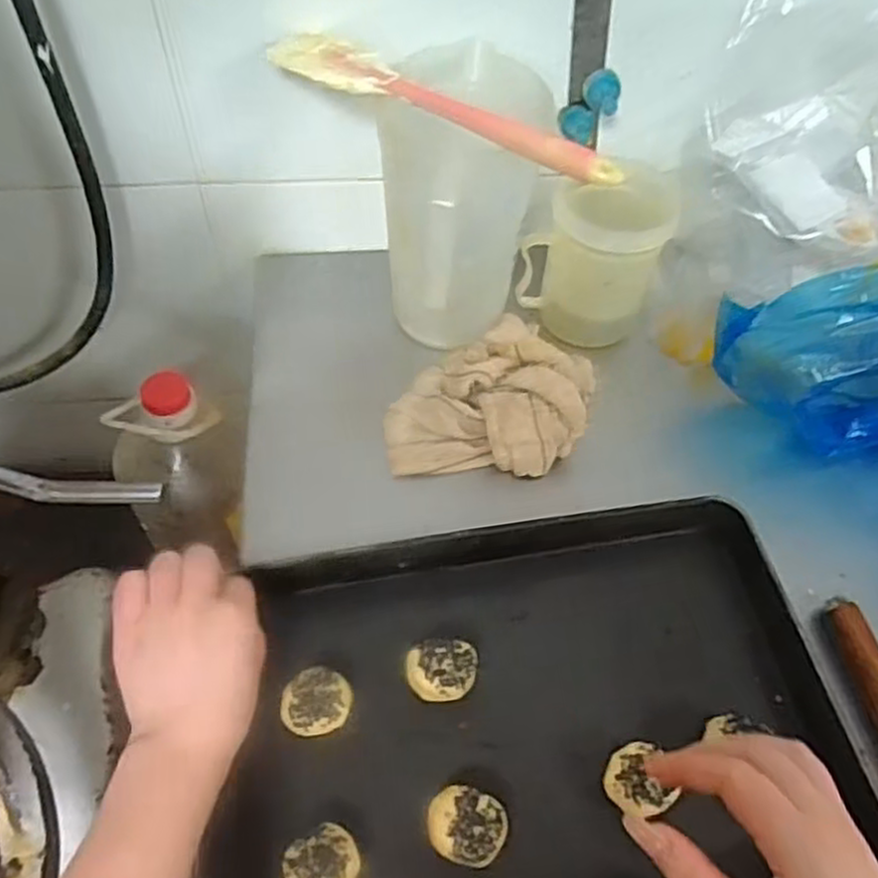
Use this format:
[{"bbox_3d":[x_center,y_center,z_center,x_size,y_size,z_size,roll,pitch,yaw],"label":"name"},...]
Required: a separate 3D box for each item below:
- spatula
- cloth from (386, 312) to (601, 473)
[{"bbox_3d":[-0.007,-0.225,0.516,0.276,0.019,0.046,34,61,18],"label":"spatula"},{"bbox_3d":[0.046,-0.047,0.634,0.178,0.054,0.153,-1,56,-5],"label":"cloth"}]

